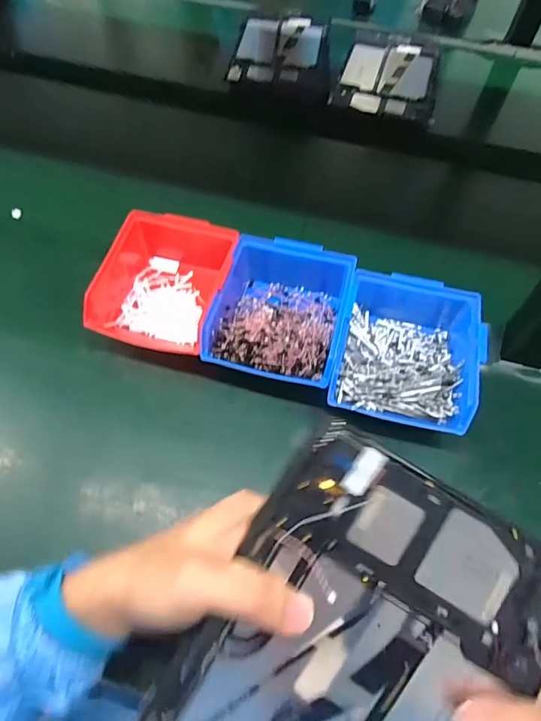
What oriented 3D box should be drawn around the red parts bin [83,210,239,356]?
[{"bbox_3d":[-0.112,-0.093,0.473,0.123,0.065,0.162,8,58,2],"label":"red parts bin"}]

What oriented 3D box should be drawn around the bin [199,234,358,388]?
[{"bbox_3d":[0.012,-0.054,0.449,0.121,0.064,0.159,14,59,6],"label":"bin"}]

